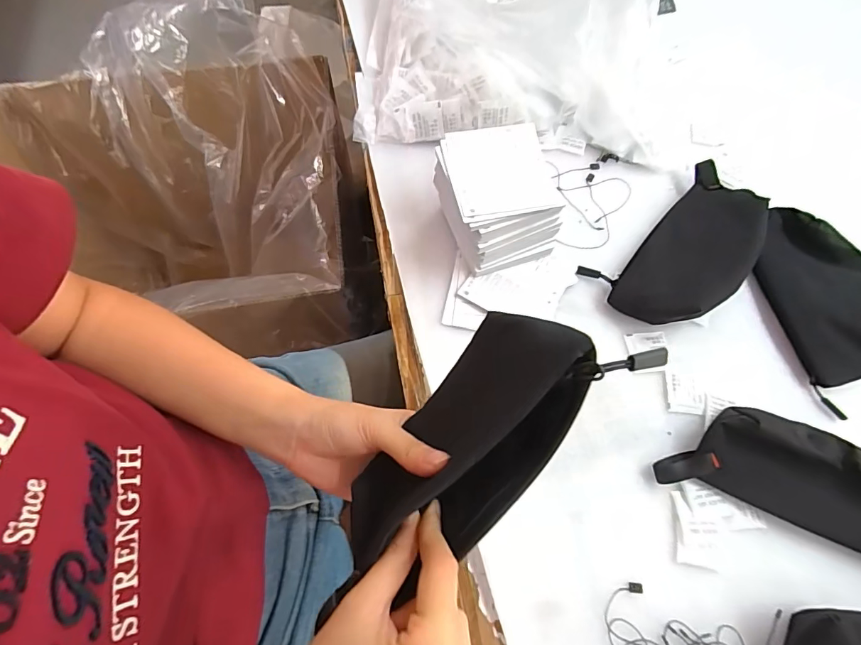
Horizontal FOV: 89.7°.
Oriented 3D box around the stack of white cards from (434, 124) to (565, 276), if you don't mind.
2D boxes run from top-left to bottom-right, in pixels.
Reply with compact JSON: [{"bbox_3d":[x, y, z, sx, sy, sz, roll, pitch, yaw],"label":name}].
[{"bbox_3d":[0.063,-0.124,0.444,0.111,0.082,0.122,-17,68,-8],"label":"stack of white cards"}]

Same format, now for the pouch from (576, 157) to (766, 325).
[{"bbox_3d":[0.271,-0.083,0.446,0.212,0.061,0.117,-36,73,-15],"label":"pouch"}]

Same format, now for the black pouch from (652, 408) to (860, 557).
[{"bbox_3d":[0.320,0.143,0.361,0.230,0.041,0.104,30,70,11],"label":"black pouch"}]

